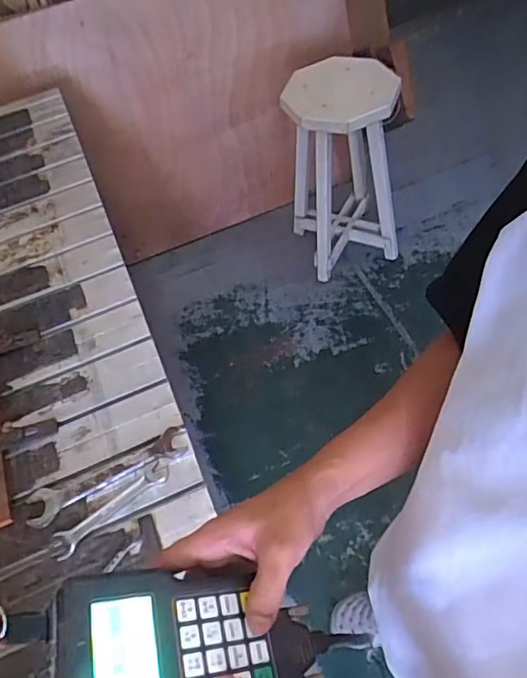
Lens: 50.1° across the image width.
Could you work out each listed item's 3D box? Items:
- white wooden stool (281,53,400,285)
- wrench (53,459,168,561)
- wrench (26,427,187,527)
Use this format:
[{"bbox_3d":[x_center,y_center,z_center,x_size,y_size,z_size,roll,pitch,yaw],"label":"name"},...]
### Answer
[{"bbox_3d":[0.256,-0.564,1.802,0.349,0.612,0.335,-19,54,-6],"label":"white wooden stool"},{"bbox_3d":[-0.222,0.244,0.823,0.187,0.011,0.037,-35,57,-17],"label":"wrench"},{"bbox_3d":[-0.235,0.206,0.856,0.248,0.009,0.054,-24,53,-7],"label":"wrench"}]

